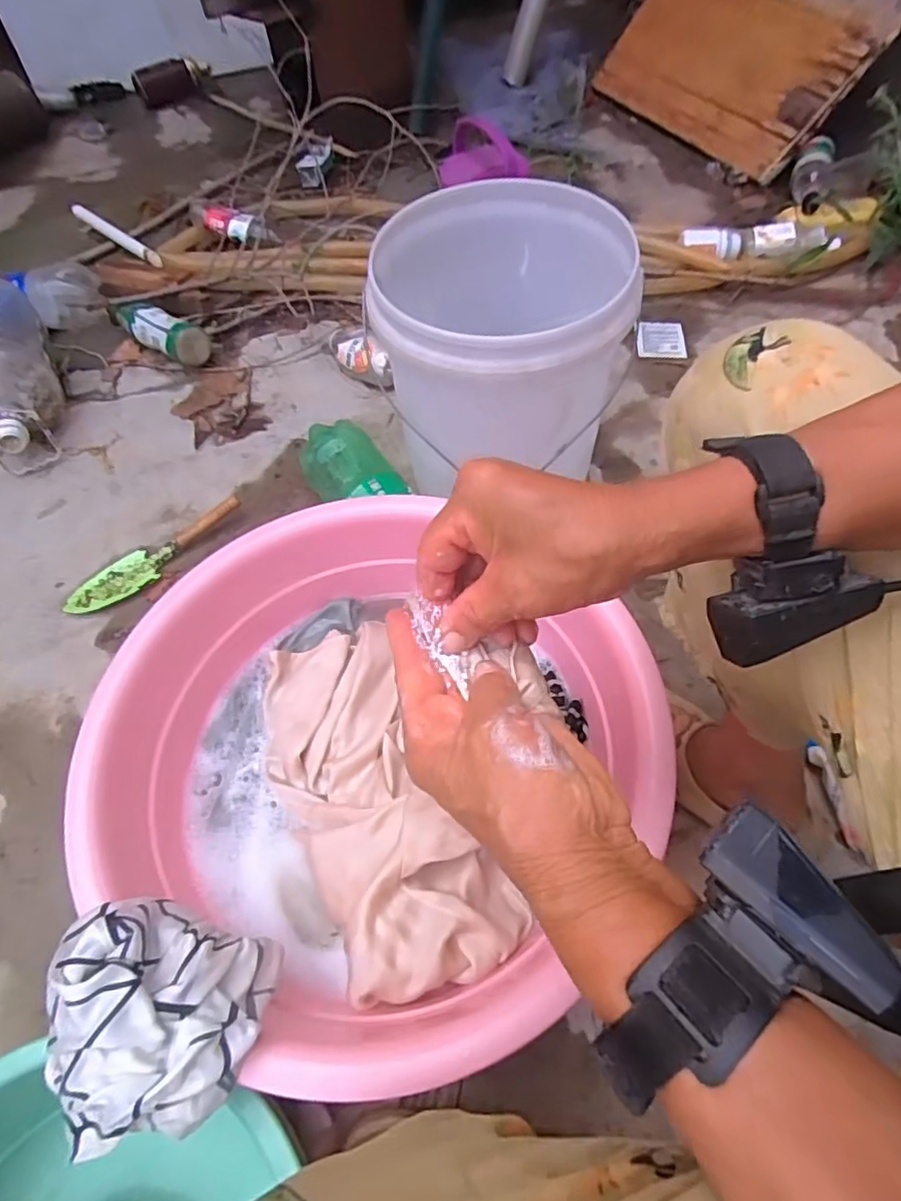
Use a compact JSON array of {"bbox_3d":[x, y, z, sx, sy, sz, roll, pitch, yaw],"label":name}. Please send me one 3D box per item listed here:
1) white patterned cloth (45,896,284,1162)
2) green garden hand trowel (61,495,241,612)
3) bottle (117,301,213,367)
[{"bbox_3d":[-0.192,0.266,0.396,0.137,0.071,0.136,-7,58,0],"label":"white patterned cloth"},{"bbox_3d":[-0.411,-0.068,0.850,0.260,0.030,0.067,-37,64,-18],"label":"green garden hand trowel"},{"bbox_3d":[-0.509,-0.469,1.075,0.204,0.071,0.067,29,65,20],"label":"bottle"}]

